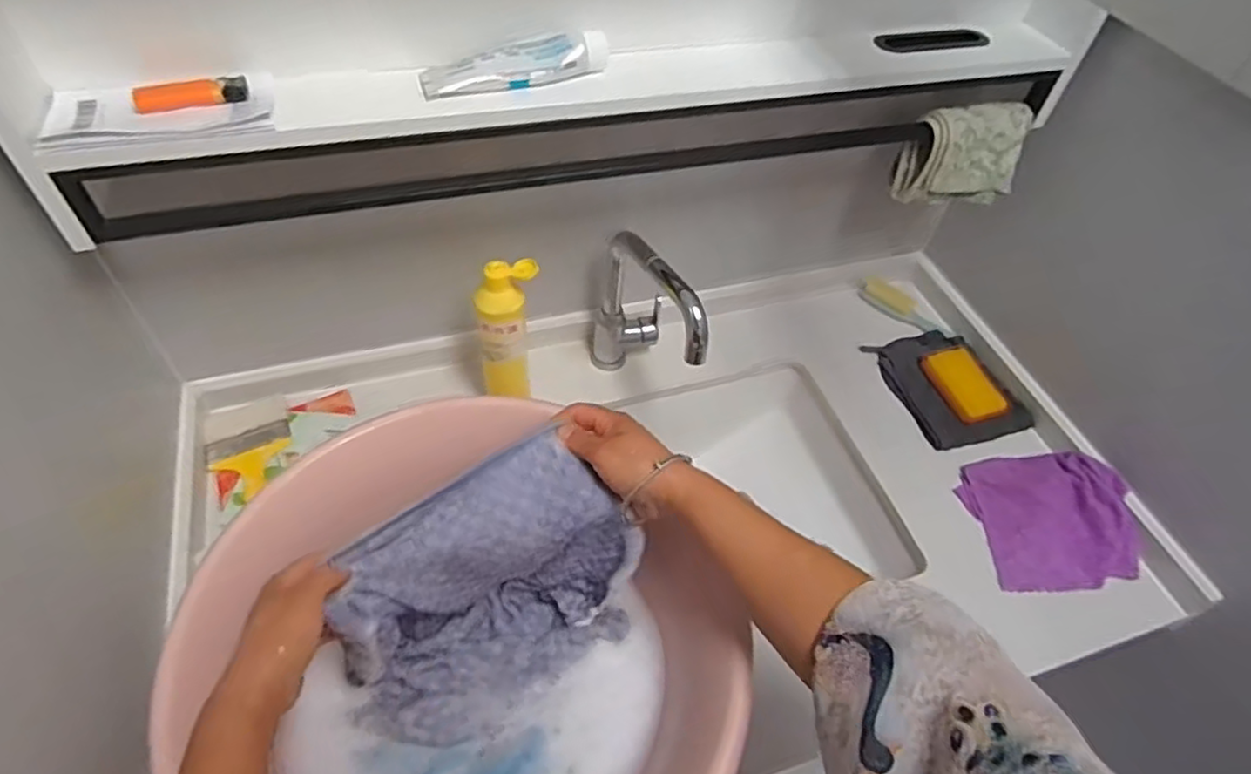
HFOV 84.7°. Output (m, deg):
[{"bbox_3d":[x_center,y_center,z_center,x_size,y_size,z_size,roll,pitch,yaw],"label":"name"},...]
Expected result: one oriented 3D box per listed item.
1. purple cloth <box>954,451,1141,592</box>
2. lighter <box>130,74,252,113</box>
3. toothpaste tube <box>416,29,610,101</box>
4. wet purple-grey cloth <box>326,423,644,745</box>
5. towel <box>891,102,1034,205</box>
[{"bbox_3d":[0.502,0.149,0.810,0.166,0.050,0.166,-3,52,-7],"label":"purple cloth"},{"bbox_3d":[-0.342,-0.231,0.541,0.080,0.013,0.023,-17,55,-18],"label":"lighter"},{"bbox_3d":[-0.095,-0.286,0.600,0.165,0.031,0.043,-14,54,-16],"label":"toothpaste tube"},{"bbox_3d":[-0.115,0.178,0.577,0.228,0.192,0.126,-28,59,-24],"label":"wet purple-grey cloth"},{"bbox_3d":[0.393,-0.263,0.791,0.133,0.100,0.063,-7,53,-11],"label":"towel"}]

